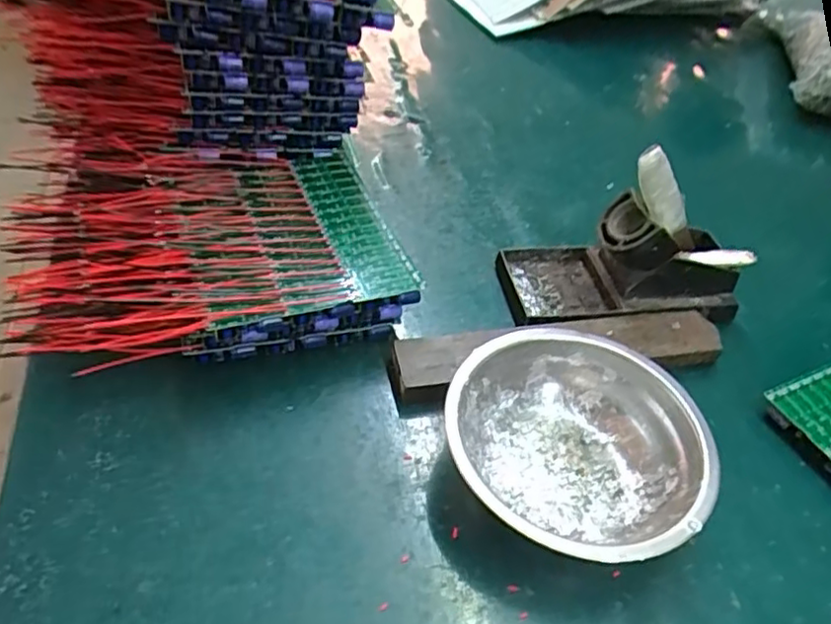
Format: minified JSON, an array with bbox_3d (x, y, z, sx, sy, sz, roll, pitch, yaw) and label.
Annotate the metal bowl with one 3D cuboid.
[{"bbox_3d":[0.078,0.068,0.321,0.122,0.041,0.125,3,44,-3],"label":"metal bowl"}]

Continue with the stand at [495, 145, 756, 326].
[{"bbox_3d":[0.138,-0.043,0.410,0.148,0.084,0.075,-4,45,-11],"label":"stand"}]

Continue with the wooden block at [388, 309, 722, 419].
[{"bbox_3d":[0.086,0.026,0.378,0.202,0.019,0.042,-5,45,-12],"label":"wooden block"}]

